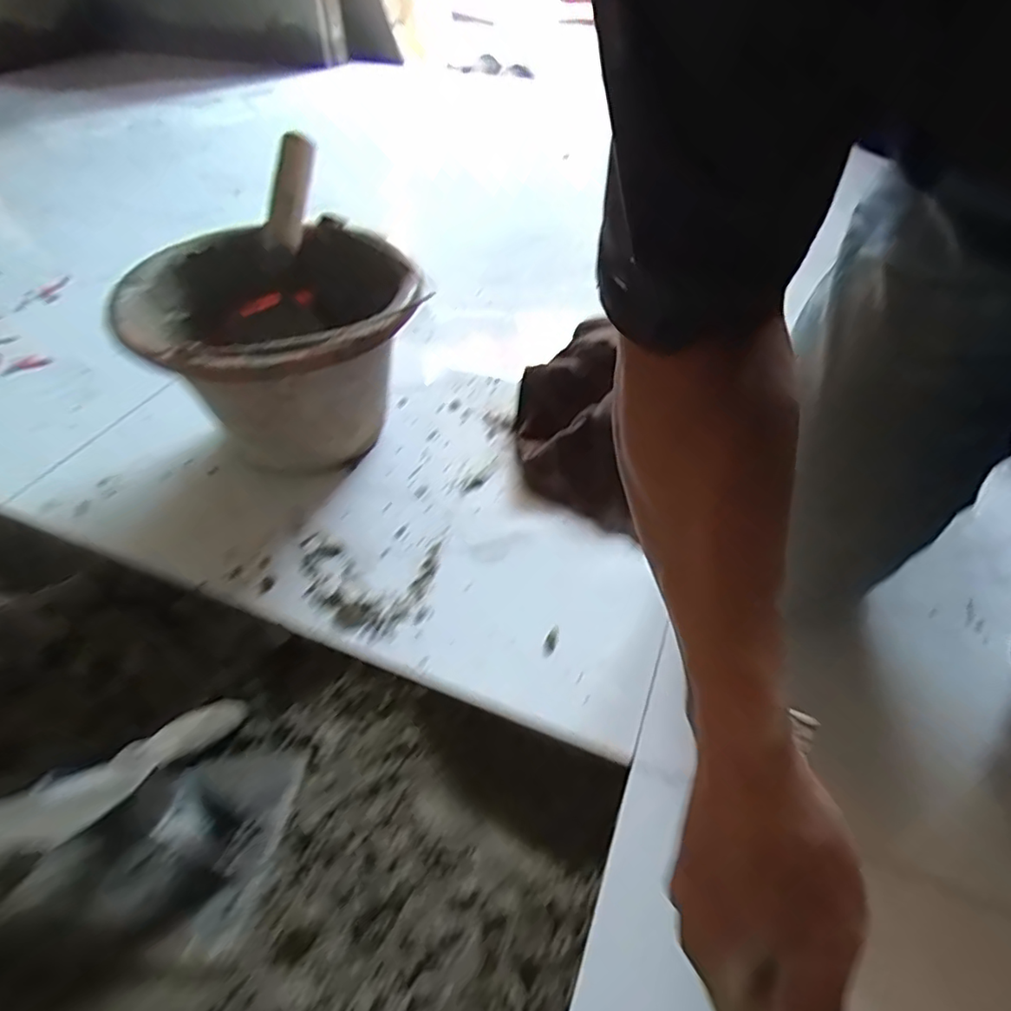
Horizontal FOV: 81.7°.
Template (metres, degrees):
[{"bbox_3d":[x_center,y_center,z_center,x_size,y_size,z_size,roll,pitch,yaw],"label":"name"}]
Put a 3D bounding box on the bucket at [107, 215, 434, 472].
[{"bbox_3d":[-0.196,-0.143,0.553,0.235,0.167,0.235,0,47,0],"label":"bucket"}]

